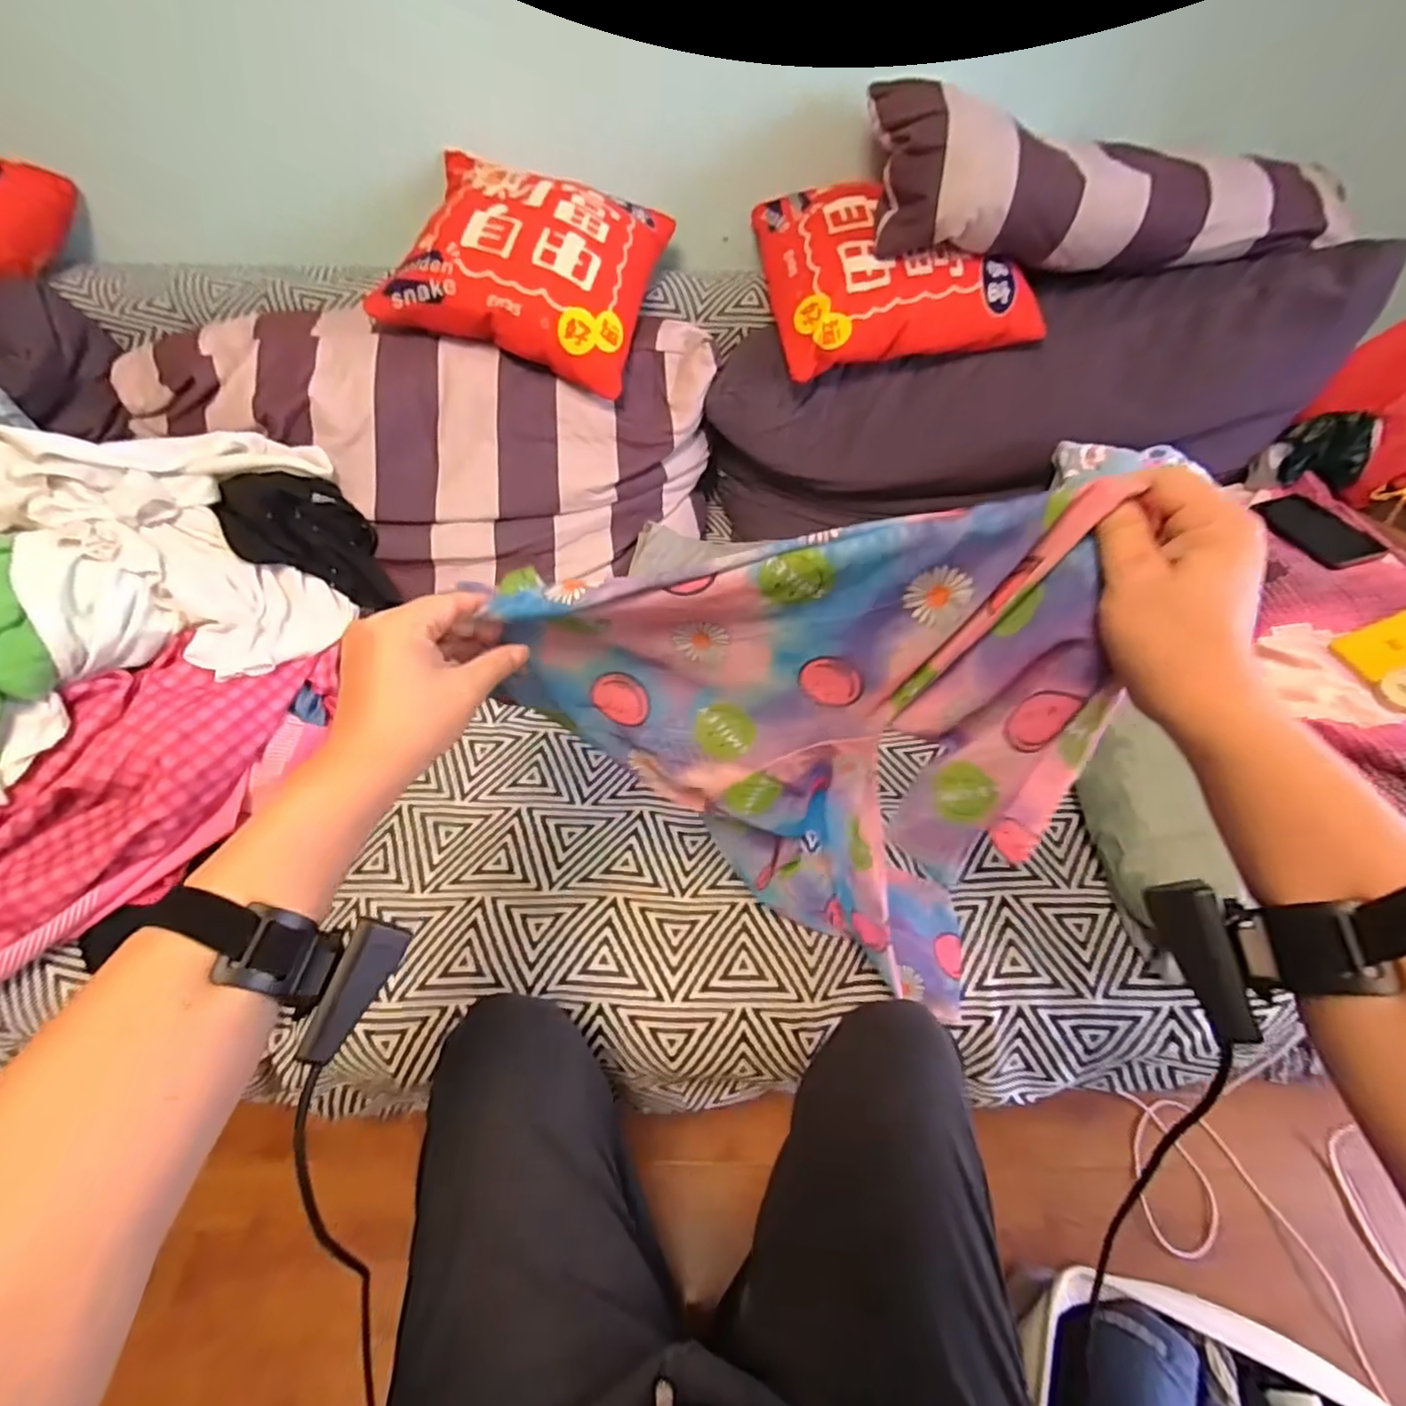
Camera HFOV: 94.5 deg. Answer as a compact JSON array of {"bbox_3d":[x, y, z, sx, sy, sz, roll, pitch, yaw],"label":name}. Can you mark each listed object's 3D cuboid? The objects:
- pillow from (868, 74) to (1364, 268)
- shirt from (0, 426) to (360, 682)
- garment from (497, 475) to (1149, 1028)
[{"bbox_3d":[0.541,-0.702,0.876,0.604,0.149,0.249,0,49,-1],"label":"pillow"},{"bbox_3d":[-0.627,-0.192,0.803,0.373,0.210,0.321,-31,56,-25],"label":"shirt"},{"bbox_3d":[0.070,0.053,0.529,0.380,0.474,0.103,17,51,14],"label":"garment"}]

